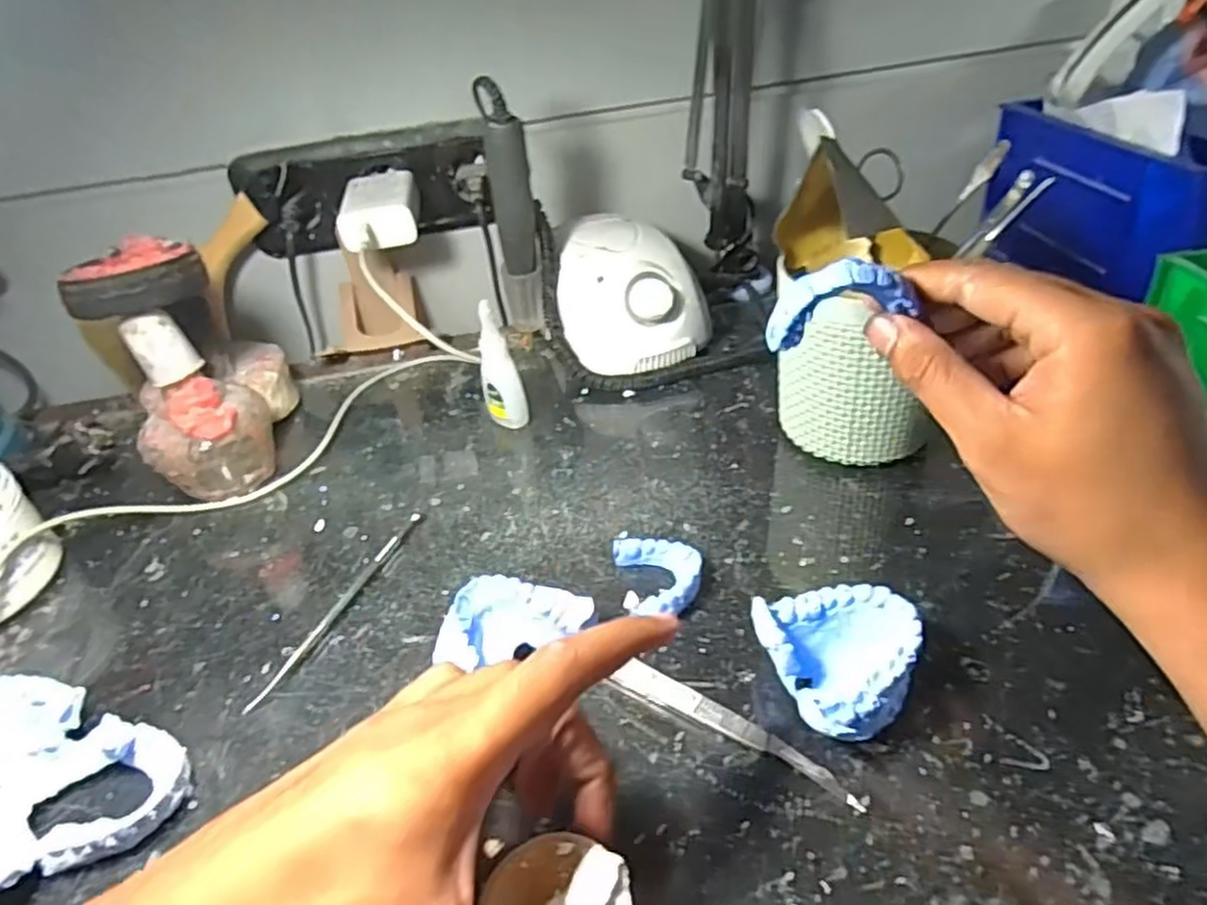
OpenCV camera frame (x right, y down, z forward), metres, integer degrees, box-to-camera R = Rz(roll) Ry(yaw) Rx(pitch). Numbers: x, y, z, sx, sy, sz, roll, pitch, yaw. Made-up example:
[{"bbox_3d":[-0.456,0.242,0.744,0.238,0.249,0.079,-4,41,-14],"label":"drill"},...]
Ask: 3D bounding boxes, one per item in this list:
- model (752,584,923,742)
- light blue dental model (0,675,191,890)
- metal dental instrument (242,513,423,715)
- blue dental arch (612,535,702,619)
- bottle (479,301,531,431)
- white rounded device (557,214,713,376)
[{"bbox_3d":[0.100,0.091,0.301,0.063,0.030,0.064,-6,38,2],"label":"model"},{"bbox_3d":[-0.234,0.137,0.301,0.120,0.027,0.069,10,41,22],"label":"light blue dental model"},{"bbox_3d":[-0.136,0.077,0.377,0.009,0.004,0.136,10,41,21],"label":"metal dental instrument"},{"bbox_3d":[0.030,0.062,0.364,0.040,0.013,0.052,-14,38,-8],"label":"blue dental arch"},{"bbox_3d":[-0.068,-0.053,0.471,0.027,0.087,0.020,-14,38,-7],"label":"bottle"},{"bbox_3d":[0.020,-0.118,0.544,0.102,0.083,0.119,-8,38,0],"label":"white rounded device"}]

